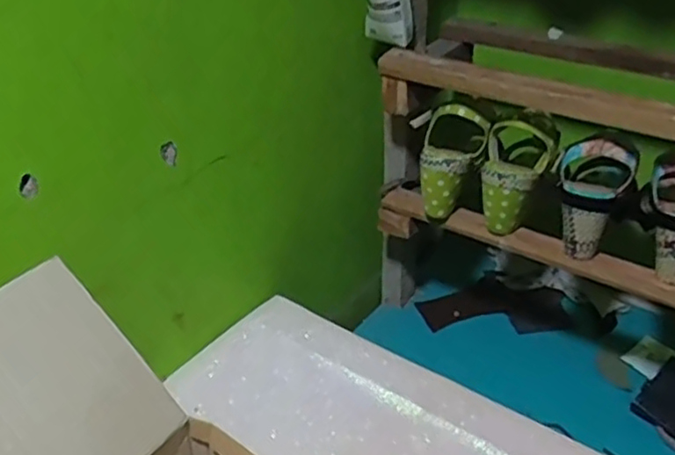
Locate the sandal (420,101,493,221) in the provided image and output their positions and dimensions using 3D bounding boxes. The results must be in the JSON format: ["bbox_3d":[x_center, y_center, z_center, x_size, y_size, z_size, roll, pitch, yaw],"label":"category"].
[{"bbox_3d":[0.128,-0.082,0.841,0.086,0.146,0.061,22,12,30],"label":"sandal"}]

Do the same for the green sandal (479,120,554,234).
[{"bbox_3d":[0.218,-0.063,0.816,0.078,0.138,0.084,10,34,14],"label":"green sandal"}]

